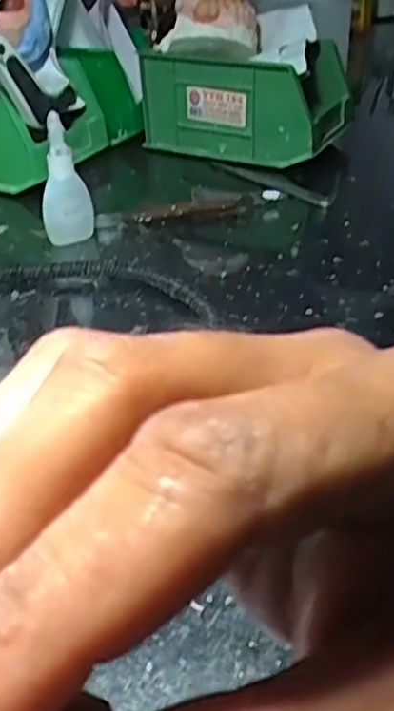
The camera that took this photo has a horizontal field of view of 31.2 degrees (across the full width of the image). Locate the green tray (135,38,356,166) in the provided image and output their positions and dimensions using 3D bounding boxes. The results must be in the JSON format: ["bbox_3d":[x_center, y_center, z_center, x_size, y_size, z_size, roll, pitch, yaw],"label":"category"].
[{"bbox_3d":[0.048,-0.237,0.653,0.170,0.083,0.104,16,39,24],"label":"green tray"}]

